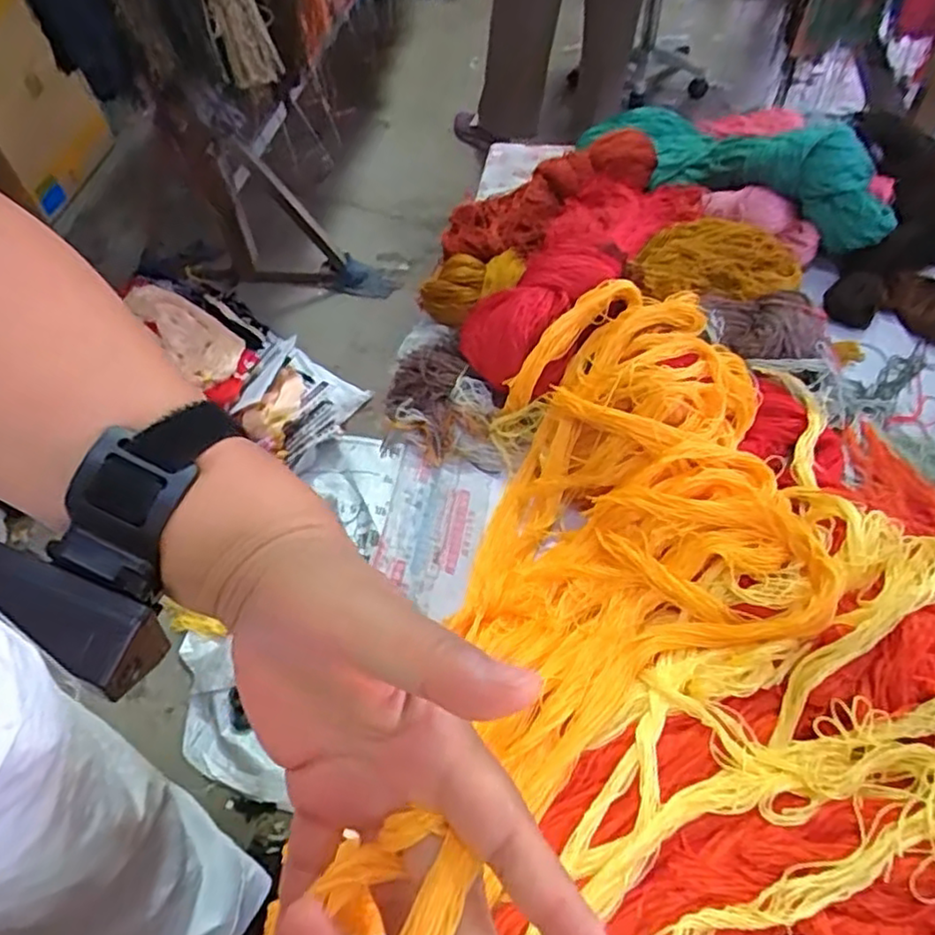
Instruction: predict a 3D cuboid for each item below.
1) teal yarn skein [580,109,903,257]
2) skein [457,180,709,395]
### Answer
[{"bbox_3d":[0.264,-0.318,0.681,0.329,0.093,0.079,34,62,26],"label":"teal yarn skein"},{"bbox_3d":[0.102,-0.189,0.613,0.111,0.068,0.289,26,58,21],"label":"skein"}]

